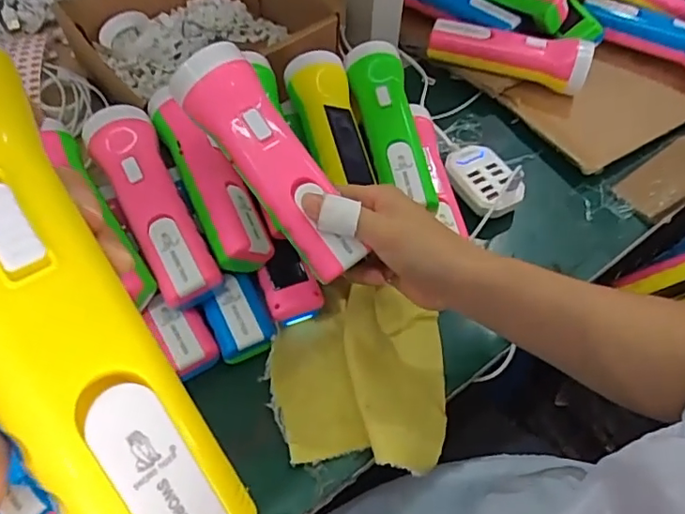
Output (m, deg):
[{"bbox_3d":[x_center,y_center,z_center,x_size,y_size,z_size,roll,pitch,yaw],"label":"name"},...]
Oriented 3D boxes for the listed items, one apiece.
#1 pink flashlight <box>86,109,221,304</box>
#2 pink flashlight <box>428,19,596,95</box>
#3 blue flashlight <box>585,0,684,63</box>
[{"bbox_3d":[-0.142,-0.040,0.412,0.047,0.052,0.162,-23,58,-17],"label":"pink flashlight"},{"bbox_3d":[0.172,-0.213,0.579,0.160,0.042,0.041,18,56,11],"label":"pink flashlight"},{"bbox_3d":[0.340,-0.246,0.607,0.152,0.042,0.040,27,58,17],"label":"blue flashlight"}]

